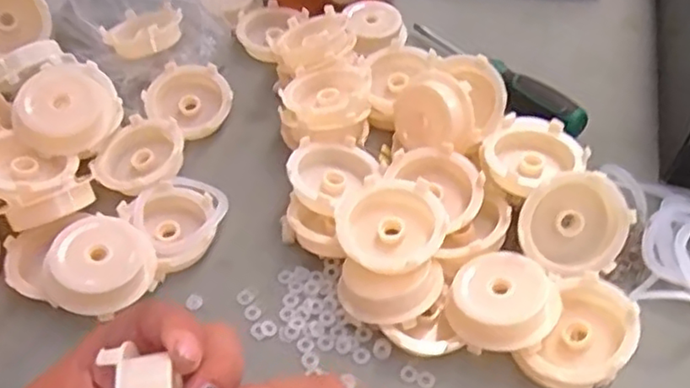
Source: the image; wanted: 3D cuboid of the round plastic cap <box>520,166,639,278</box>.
[{"bbox_3d":[0.124,0.015,0.352,0.056,0.055,0.016,19,14,-3],"label":"round plastic cap"}]

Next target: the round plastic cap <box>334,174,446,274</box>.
[{"bbox_3d":[0.026,0.018,0.359,0.057,0.020,0.052,21,65,21],"label":"round plastic cap"}]

